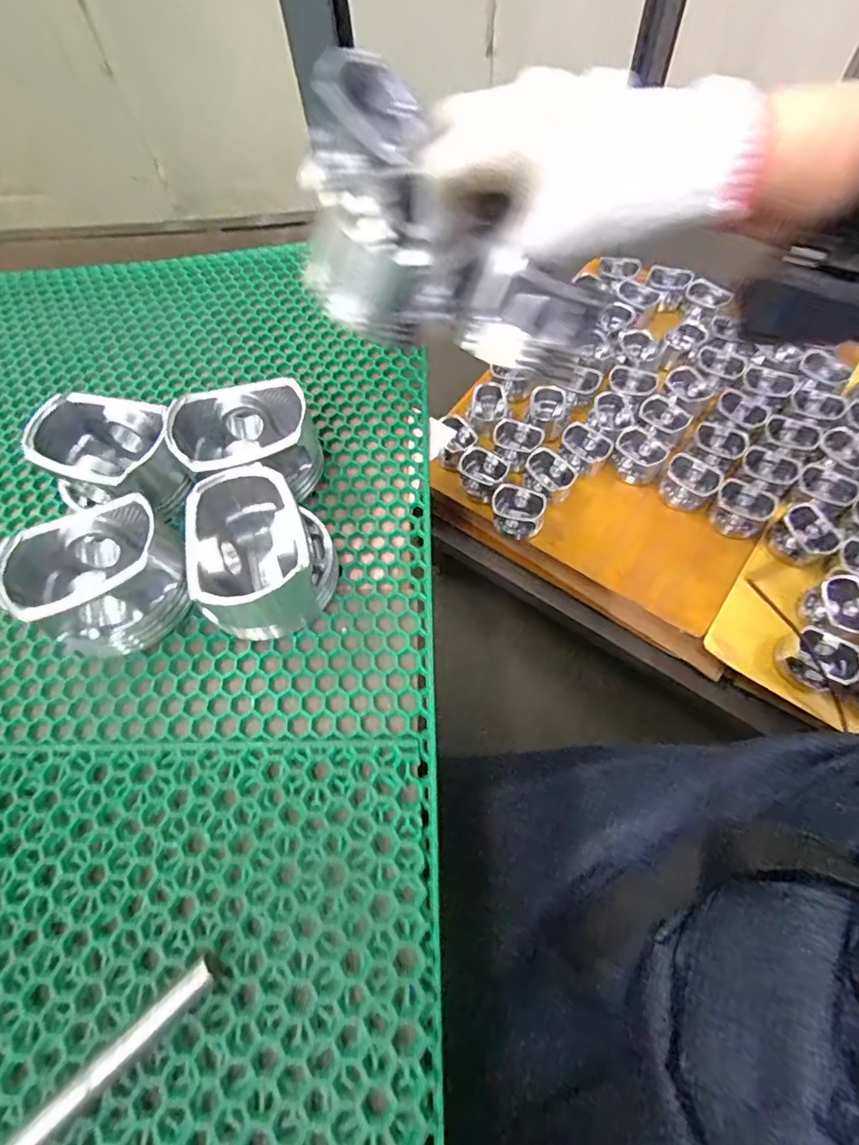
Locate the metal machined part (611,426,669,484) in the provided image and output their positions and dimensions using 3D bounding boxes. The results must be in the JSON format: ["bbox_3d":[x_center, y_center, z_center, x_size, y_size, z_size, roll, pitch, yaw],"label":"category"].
[{"bbox_3d":[0.323,-0.178,0.799,0.075,0.045,0.079,32,70,17],"label":"metal machined part"}]

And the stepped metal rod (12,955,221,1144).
[{"bbox_3d":[-0.150,0.207,0.176,0.178,0.013,0.010,-39,67,-17],"label":"stepped metal rod"}]

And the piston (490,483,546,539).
[{"bbox_3d":[0.131,-0.094,0.764,0.074,0.050,0.077,-1,64,3],"label":"piston"}]

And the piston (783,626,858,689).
[{"bbox_3d":[0.487,0.106,0.636,0.073,0.044,0.064,39,72,20],"label":"piston"}]

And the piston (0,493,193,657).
[{"bbox_3d":[-0.166,0.003,0.266,0.072,0.049,0.067,-21,62,-8],"label":"piston"}]

